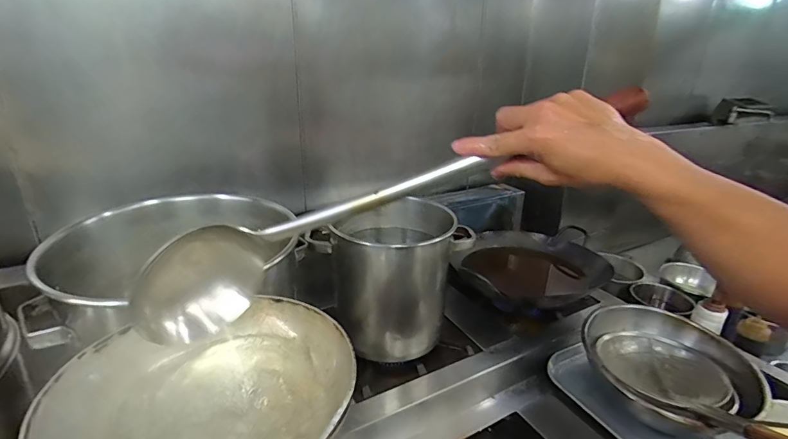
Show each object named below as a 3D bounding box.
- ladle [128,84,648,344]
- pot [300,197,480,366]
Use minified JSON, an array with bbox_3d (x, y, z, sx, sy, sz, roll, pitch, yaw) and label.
[{"bbox_3d":[-0.005,-0.022,0.414,0.516,0.097,0.064,-25,24,0],"label":"ladle"},{"bbox_3d":[-0.001,0.119,0.881,0.279,0.262,0.209,-10,25,-27],"label":"pot"}]

